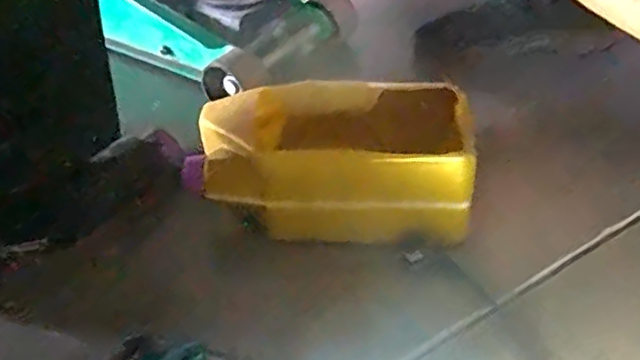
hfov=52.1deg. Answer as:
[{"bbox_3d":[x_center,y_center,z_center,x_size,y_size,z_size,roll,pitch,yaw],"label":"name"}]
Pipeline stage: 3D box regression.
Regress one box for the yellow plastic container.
[{"bbox_3d":[0.010,-0.034,0.694,0.285,0.113,0.179,3,41,1],"label":"yellow plastic container"}]

